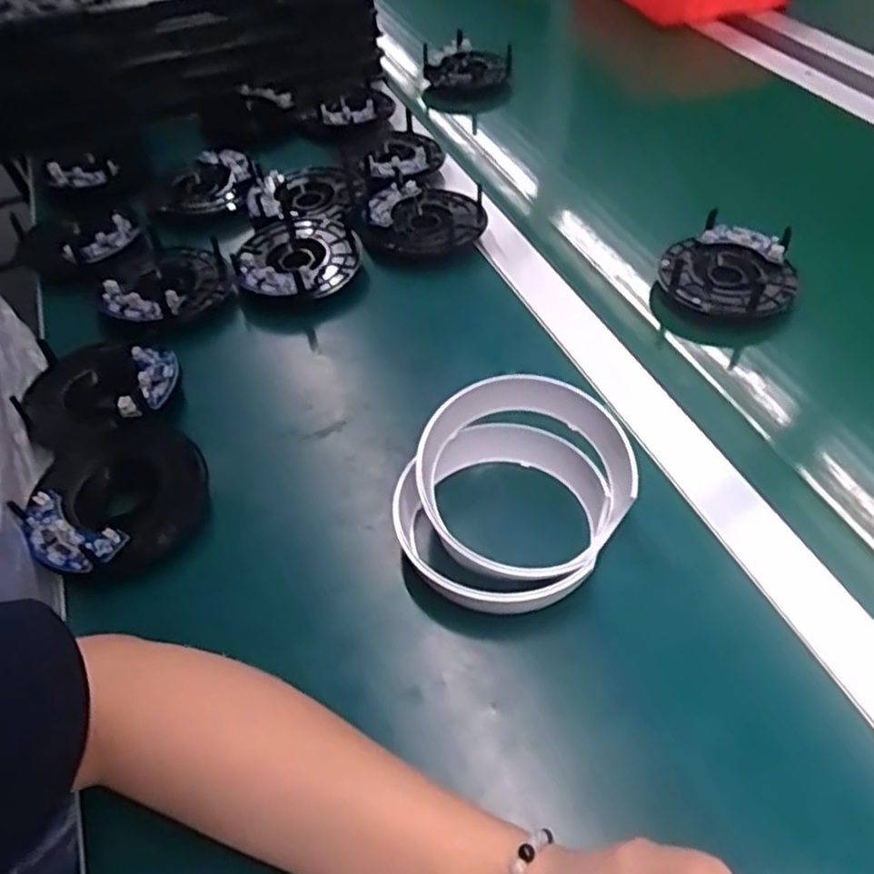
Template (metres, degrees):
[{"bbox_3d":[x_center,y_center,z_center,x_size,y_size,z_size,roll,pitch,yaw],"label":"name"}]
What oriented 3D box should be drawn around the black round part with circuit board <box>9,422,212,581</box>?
[{"bbox_3d":[-0.187,0.036,0.428,0.100,0.022,0.100,-19,50,-12],"label":"black round part with circuit board"}]

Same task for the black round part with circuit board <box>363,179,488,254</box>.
[{"bbox_3d":[-0.008,-0.188,0.623,0.099,0.027,0.086,7,49,10],"label":"black round part with circuit board"}]

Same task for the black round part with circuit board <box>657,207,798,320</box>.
[{"bbox_3d":[0.223,-0.131,0.554,0.097,0.022,0.097,10,50,13],"label":"black round part with circuit board"}]

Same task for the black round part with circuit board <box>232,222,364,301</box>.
[{"bbox_3d":[-0.115,-0.145,0.594,0.098,0.031,0.095,-2,48,3],"label":"black round part with circuit board"}]

